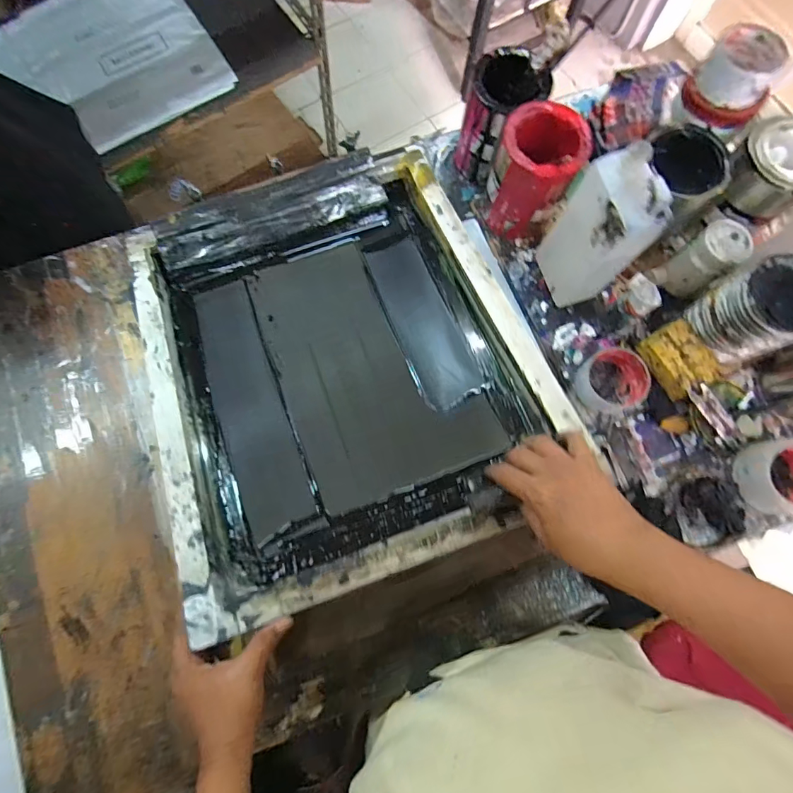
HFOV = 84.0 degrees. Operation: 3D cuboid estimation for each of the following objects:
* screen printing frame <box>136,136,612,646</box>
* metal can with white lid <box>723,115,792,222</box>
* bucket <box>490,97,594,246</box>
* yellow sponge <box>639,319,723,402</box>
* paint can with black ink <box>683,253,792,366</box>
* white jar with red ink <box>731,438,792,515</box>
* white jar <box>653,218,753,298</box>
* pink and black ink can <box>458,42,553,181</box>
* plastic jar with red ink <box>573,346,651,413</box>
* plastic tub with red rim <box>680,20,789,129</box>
[{"bbox_3d":[-0.079,-0.057,0.567,0.444,0.077,0.541,-19,70,-6],"label":"screen printing frame"},{"bbox_3d":[0.491,-0.296,0.574,0.106,0.070,0.108,-36,79,-11],"label":"metal can with white lid"},{"bbox_3d":[0.189,-0.305,0.620,0.106,0.146,0.109,1,75,-2],"label":"bucket"},{"bbox_3d":[0.391,-0.052,0.607,0.077,0.022,0.094,-28,77,-9],"label":"yellow sponge"},{"bbox_3d":[0.462,-0.106,0.565,0.100,0.111,0.108,-22,77,-8],"label":"paint can with black ink"},{"bbox_3d":[0.517,0.108,0.590,0.098,0.047,0.095,1,75,-2],"label":"white jar with red ink"},{"bbox_3d":[0.423,-0.185,0.608,0.079,0.084,0.064,-30,78,-9],"label":"white jar"},{"bbox_3d":[0.151,-0.408,0.653,0.102,0.151,0.093,-32,78,-10],"label":"pink and black ink can"},{"bbox_3d":[0.299,-0.021,0.613,0.084,0.060,0.076,3,75,-1],"label":"plastic jar with red ink"},{"bbox_3d":[0.429,-0.400,0.555,0.097,0.052,0.101,39,77,8],"label":"plastic tub with red rim"}]

